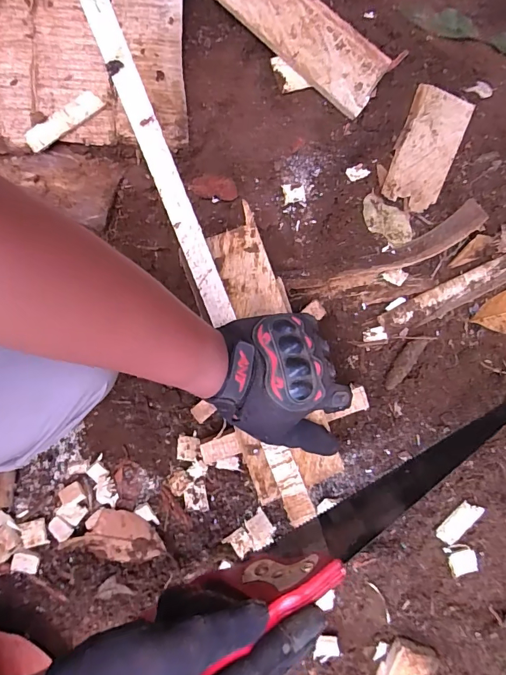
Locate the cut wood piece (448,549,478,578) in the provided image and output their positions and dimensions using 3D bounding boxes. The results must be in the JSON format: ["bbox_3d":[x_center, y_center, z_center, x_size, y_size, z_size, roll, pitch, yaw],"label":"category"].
[{"bbox_3d":[0.245,0.262,0.493,0.034,0.006,0.025,-12,76,-3],"label":"cut wood piece"}]

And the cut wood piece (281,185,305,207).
[{"bbox_3d":[0.050,-0.177,0.524,0.028,0.006,0.025,-6,76,-2],"label":"cut wood piece"}]

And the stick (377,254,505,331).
[{"bbox_3d":[0.256,-0.057,0.527,0.213,0.011,0.034,-25,77,-6],"label":"stick"}]

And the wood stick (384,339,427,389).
[{"bbox_3d":[0.178,0.030,0.500,0.018,0.017,0.068,35,78,8],"label":"wood stick"}]

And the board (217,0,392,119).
[{"bbox_3d":[0.042,-0.395,0.524,0.274,0.017,0.082,36,96,-6],"label":"board"}]

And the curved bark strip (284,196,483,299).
[{"bbox_3d":[0.166,-0.095,0.514,0.253,0.032,0.039,-27,77,-7],"label":"curved bark strip"}]

